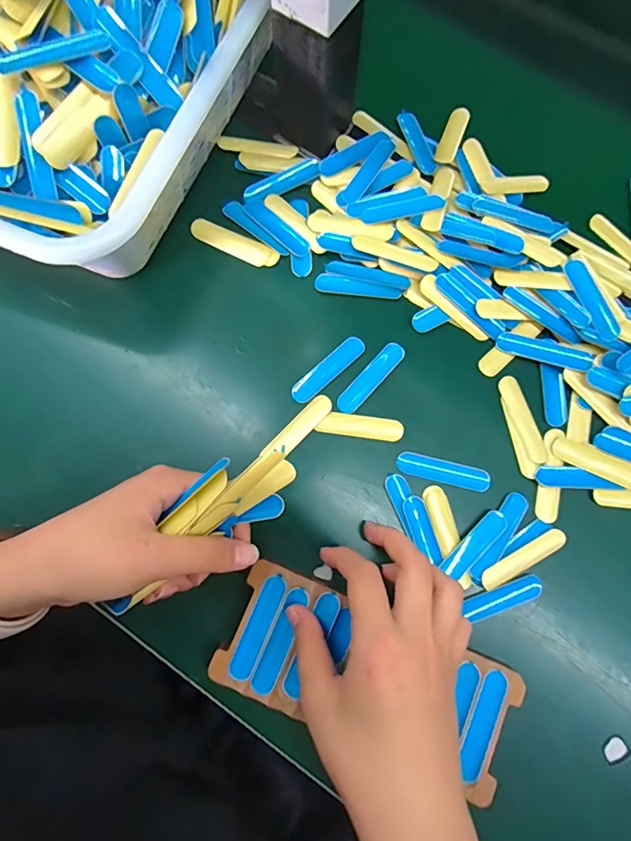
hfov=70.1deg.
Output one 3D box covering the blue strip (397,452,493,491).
[{"bbox_3d":[0.087,0.034,0.303,0.063,0.004,0.015,12,80,3],"label":"blue strip"}]

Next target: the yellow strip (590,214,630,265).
[{"bbox_3d":[0.237,-0.134,0.345,0.014,0.006,0.063,-43,81,18],"label":"yellow strip"}]

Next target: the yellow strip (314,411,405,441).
[{"bbox_3d":[0.031,0.004,0.309,0.058,0.004,0.015,7,80,2],"label":"yellow strip"}]

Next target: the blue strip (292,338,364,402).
[{"bbox_3d":[0.009,-0.036,0.316,0.062,0.004,0.016,-42,82,-6],"label":"blue strip"}]

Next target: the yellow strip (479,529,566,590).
[{"bbox_3d":[0.135,0.090,0.291,0.062,0.004,0.013,-30,81,-5],"label":"yellow strip"}]

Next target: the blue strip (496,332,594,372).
[{"bbox_3d":[0.160,-0.049,0.314,0.062,0.004,0.016,18,84,14],"label":"blue strip"}]

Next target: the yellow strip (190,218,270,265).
[{"bbox_3d":[-0.063,-0.133,0.335,0.062,0.004,0.017,26,81,5],"label":"yellow strip"}]

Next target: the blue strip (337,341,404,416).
[{"bbox_3d":[0.039,-0.030,0.315,0.016,0.004,0.061,41,83,7],"label":"blue strip"}]

